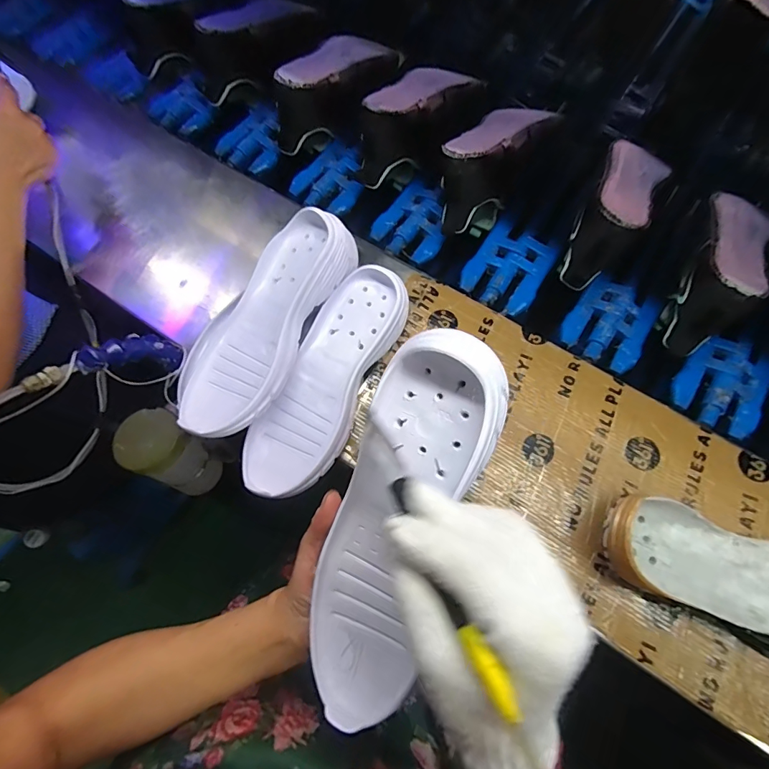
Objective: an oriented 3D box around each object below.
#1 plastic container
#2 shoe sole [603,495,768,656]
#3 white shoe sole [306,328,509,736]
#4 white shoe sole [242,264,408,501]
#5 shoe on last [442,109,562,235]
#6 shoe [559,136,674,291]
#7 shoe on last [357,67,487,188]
[{"bbox_3d":[-0.256,0.083,0.531,0.086,0.113,0.072,23,73,11],"label":"plastic container"},{"bbox_3d":[0.311,0.170,0.370,0.255,0.062,0.099,13,72,8],"label":"shoe sole"},{"bbox_3d":[0.004,0.095,0.292,0.085,0.039,0.263,20,98,9],"label":"white shoe sole"},{"bbox_3d":[-0.057,-0.007,0.454,0.087,0.042,0.256,25,74,12],"label":"white shoe sole"},{"bbox_3d":[0.138,-0.289,0.548,0.077,0.097,0.225,31,75,14],"label":"shoe on last"},{"bbox_3d":[0.274,-0.209,0.503,0.076,0.086,0.199,24,74,12],"label":"shoe"},{"bbox_3d":[0.038,-0.360,0.584,0.087,0.108,0.234,37,77,15],"label":"shoe on last"}]

